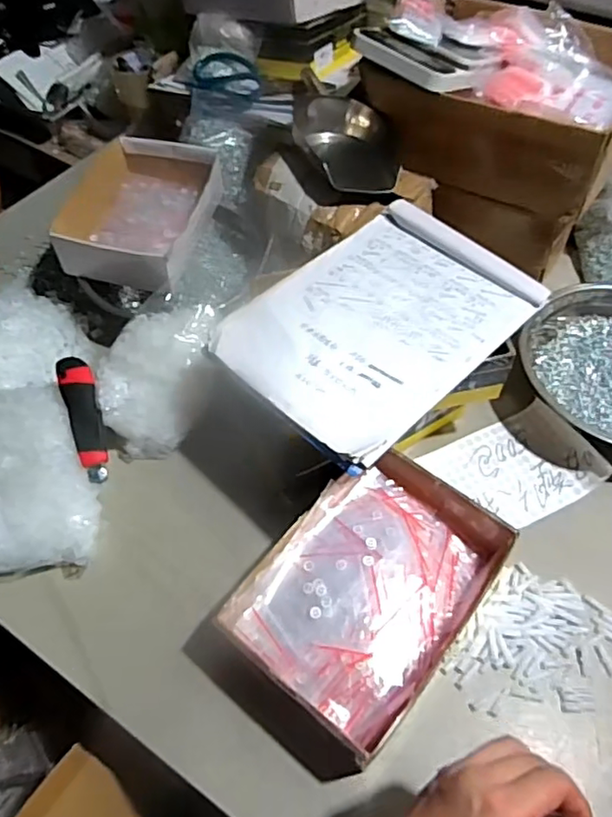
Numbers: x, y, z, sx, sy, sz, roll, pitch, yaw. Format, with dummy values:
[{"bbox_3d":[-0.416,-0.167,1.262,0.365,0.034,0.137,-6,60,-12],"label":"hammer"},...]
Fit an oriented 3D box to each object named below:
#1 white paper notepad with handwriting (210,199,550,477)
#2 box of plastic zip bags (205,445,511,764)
[{"bbox_3d":[0.076,-0.093,0.615,0.220,0.020,0.298,39,64,24],"label":"white paper notepad with handwriting"},{"bbox_3d":[0.063,0.173,0.587,0.182,0.072,0.259,35,62,23],"label":"box of plastic zip bags"}]

